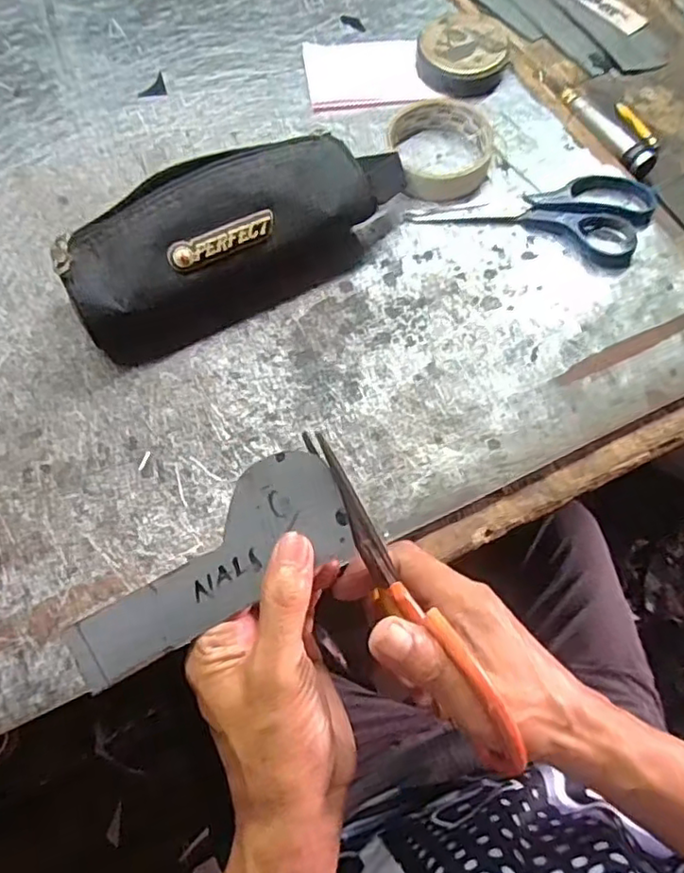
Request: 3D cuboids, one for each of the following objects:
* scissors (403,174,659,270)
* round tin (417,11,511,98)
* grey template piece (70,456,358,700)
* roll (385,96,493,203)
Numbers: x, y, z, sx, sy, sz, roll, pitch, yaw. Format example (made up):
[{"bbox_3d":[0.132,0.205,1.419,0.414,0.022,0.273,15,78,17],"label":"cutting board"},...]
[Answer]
[{"bbox_3d":[0.145,-0.173,0.471,0.174,0.016,0.076,12,71,2],"label":"scissors"},{"bbox_3d":[0.103,-0.327,0.541,0.074,0.030,0.075,1,71,-2],"label":"round tin"},{"bbox_3d":[-0.061,0.057,0.288,0.133,0.004,0.058,-26,96,-11],"label":"grey template piece"},{"bbox_3d":[0.080,-0.229,0.498,0.078,0.020,0.086,-12,72,-6],"label":"roll"}]

